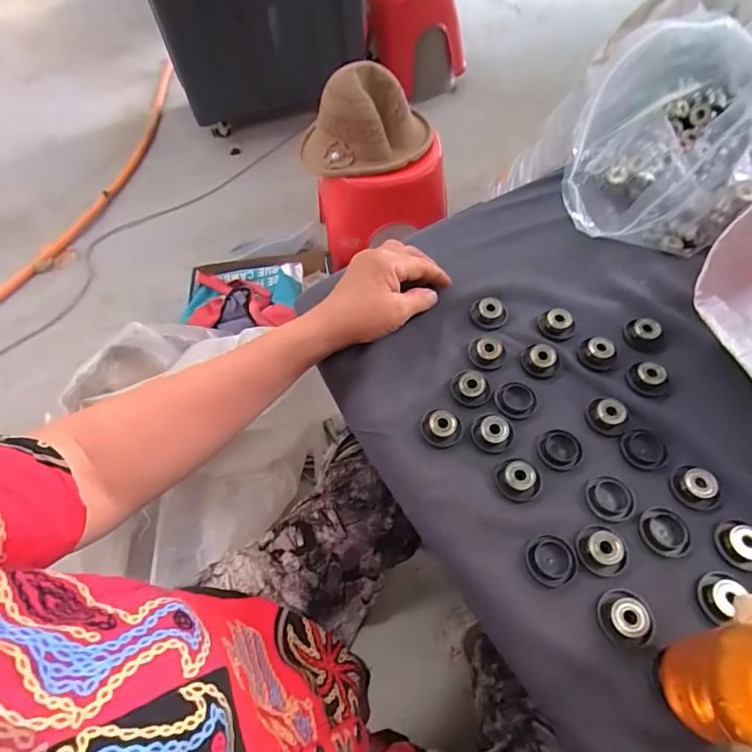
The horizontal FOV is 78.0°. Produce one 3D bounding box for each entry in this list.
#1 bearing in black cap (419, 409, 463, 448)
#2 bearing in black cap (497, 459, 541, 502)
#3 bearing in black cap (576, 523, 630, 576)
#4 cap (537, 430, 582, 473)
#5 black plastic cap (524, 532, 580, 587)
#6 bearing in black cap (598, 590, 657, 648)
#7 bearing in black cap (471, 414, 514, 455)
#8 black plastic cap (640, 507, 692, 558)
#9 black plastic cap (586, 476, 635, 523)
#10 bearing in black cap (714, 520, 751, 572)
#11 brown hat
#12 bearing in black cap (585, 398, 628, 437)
[{"bbox_3d":[0.052,0.042,0.371,0.032,0.014,0.027,5,57,6],"label":"bearing in black cap"},{"bbox_3d":[0.107,0.077,0.346,0.032,0.014,0.028,12,58,10],"label":"bearing in black cap"},{"bbox_3d":[0.157,0.117,0.318,0.032,0.012,0.035,-1,57,2],"label":"bearing in black cap"},{"bbox_3d":[0.143,0.058,0.361,0.032,0.010,0.032,-1,57,2],"label":"cap"},{"bbox_3d":[0.121,0.126,0.319,0.033,0.005,0.033,-1,57,2],"label":"black plastic cap"},{"bbox_3d":[0.161,0.153,0.294,0.035,0.010,0.033,-1,57,2],"label":"bearing in black cap"},{"bbox_3d":[0.093,0.045,0.366,0.032,0.015,0.027,8,58,8],"label":"bearing in black cap"},{"bbox_3d":[0.203,0.109,0.325,0.031,0.006,0.031,-1,57,2],"label":"black plastic cap"},{"bbox_3d":[0.172,0.090,0.341,0.030,0.007,0.032,-1,57,2],"label":"black plastic cap"},{"bbox_3d":[0.250,0.115,0.315,0.029,0.010,0.032,-33,61,-18],"label":"bearing in black cap"},{"bbox_3d":[-0.020,-0.507,0.938,0.268,0.161,0.217,-10,60,-4],"label":"brown hat"},{"bbox_3d":[0.184,0.032,0.370,0.028,0.015,0.025,21,60,16],"label":"bearing in black cap"}]

